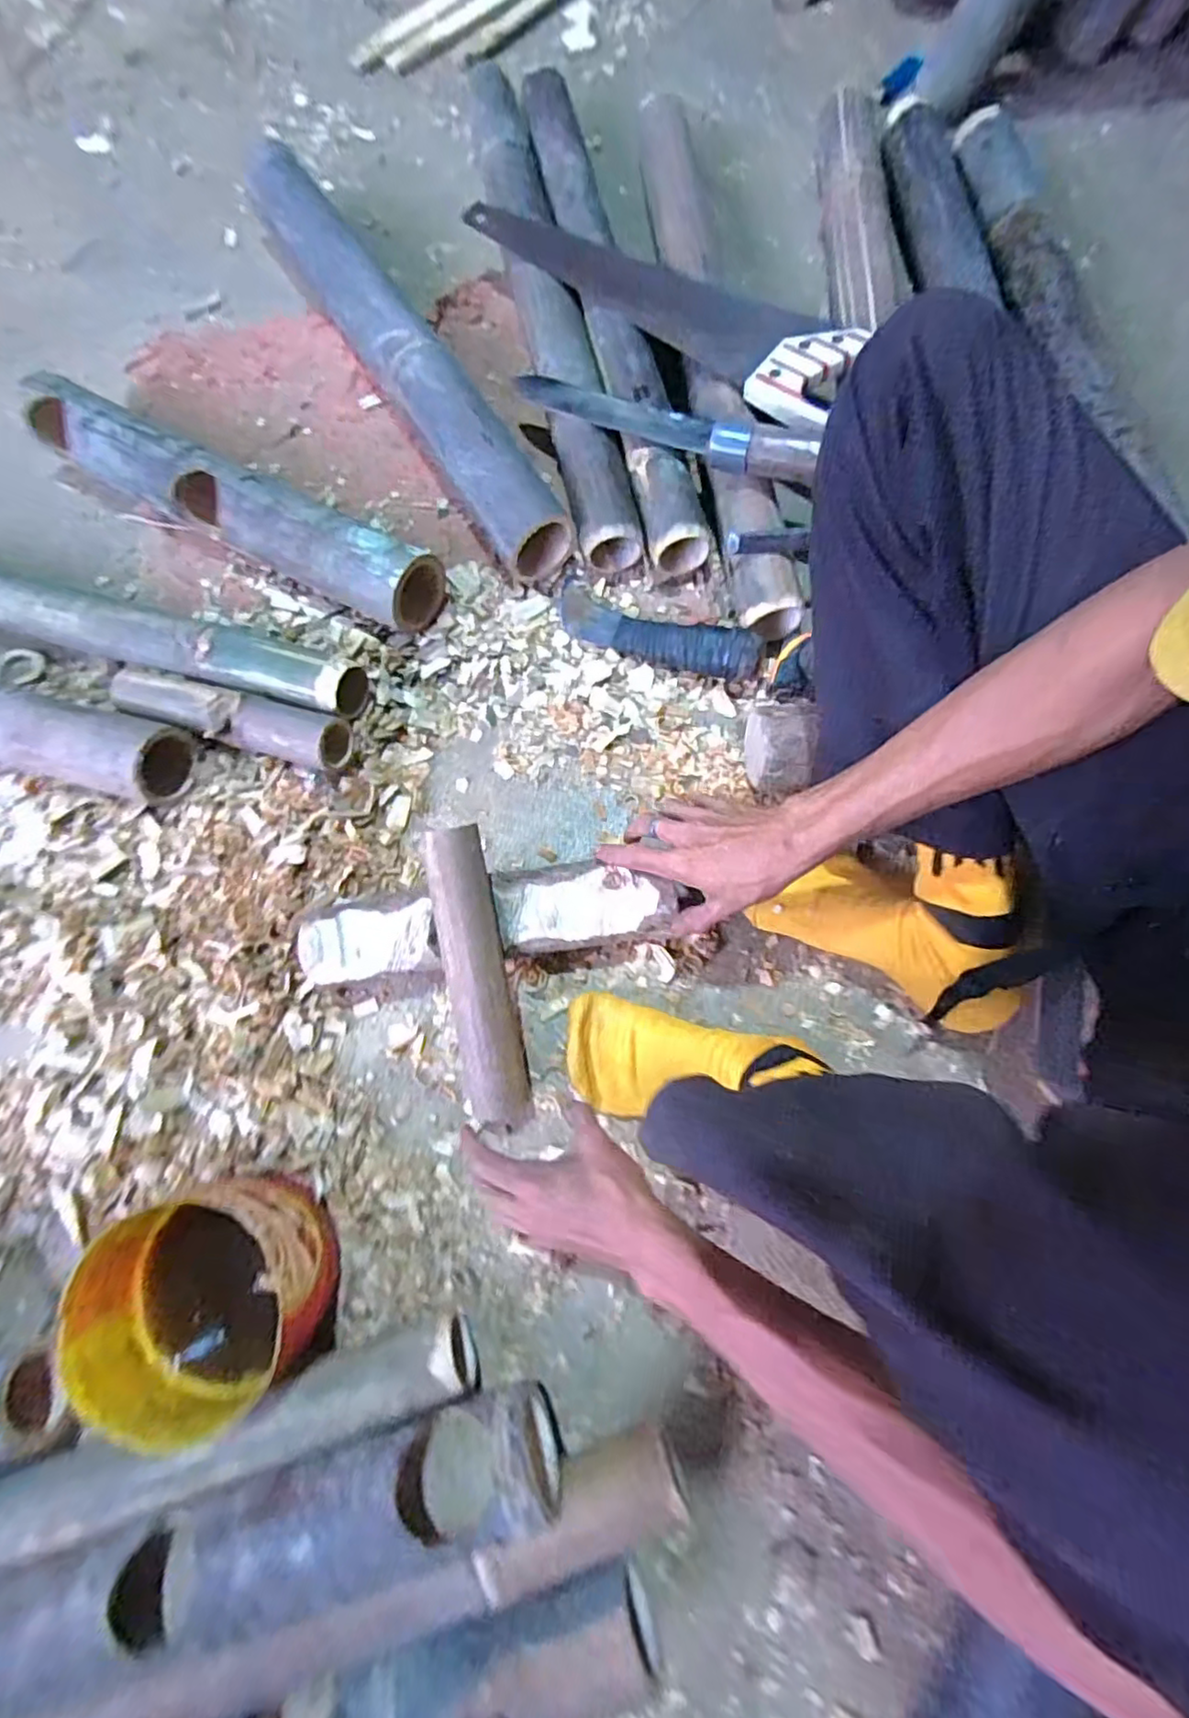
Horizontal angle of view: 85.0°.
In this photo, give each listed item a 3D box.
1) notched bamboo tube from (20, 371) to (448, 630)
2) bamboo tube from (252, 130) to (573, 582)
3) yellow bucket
[{"bbox_3d":[-0.356,-0.341,0.639,0.449,0.082,0.070,27,79,7],"label":"notched bamboo tube"},{"bbox_3d":[-0.205,-0.524,0.674,0.075,0.085,0.577,-32,78,-6],"label":"bamboo tube"},{"bbox_3d":[-0.283,0.320,0.483,0.146,0.090,0.153,0,77,1],"label":"yellow bucket"}]

